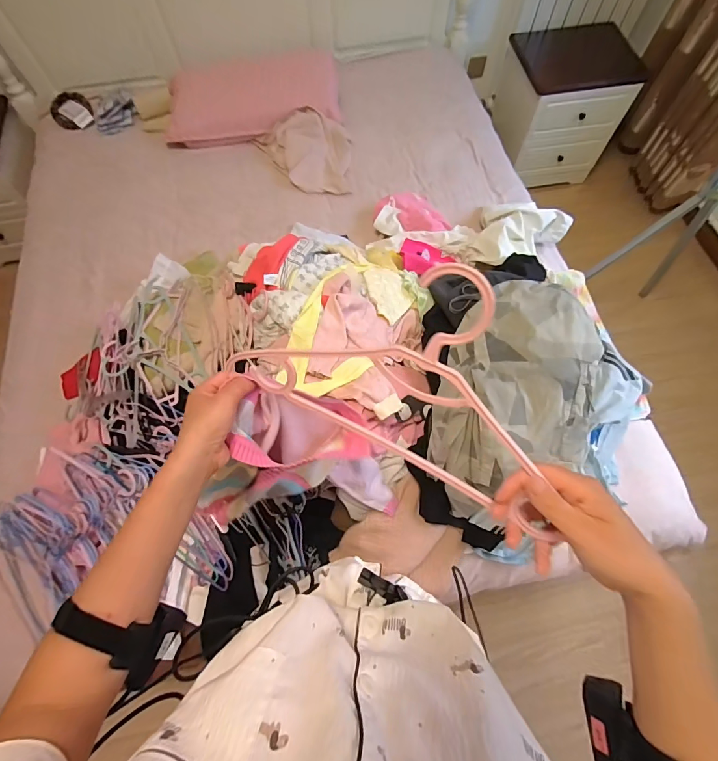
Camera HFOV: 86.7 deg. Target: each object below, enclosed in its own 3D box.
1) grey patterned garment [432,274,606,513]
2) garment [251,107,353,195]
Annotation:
[{"bbox_3d":[0.326,-0.001,0.762,0.291,0.110,0.427,17,69,9],"label":"grey patterned garment"},{"bbox_3d":[-0.159,-0.845,1.402,0.291,0.083,0.400,-41,72,-14],"label":"garment"}]

